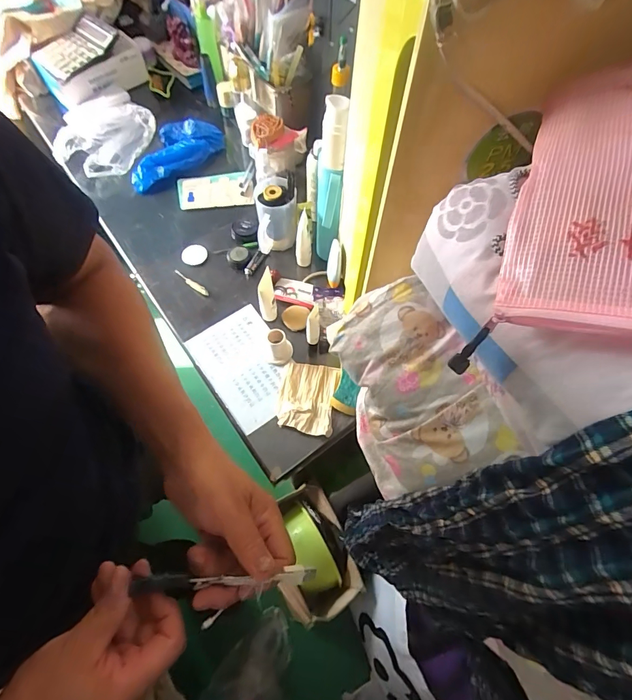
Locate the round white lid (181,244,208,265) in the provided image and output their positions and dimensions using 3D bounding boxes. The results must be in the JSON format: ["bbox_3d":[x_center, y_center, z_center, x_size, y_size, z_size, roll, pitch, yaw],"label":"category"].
[{"bbox_3d":[-0.244,-0.192,0.794,0.050,0.006,0.048,1,63,-2],"label":"round white lid"}]

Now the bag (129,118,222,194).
[{"bbox_3d":[-0.326,-0.446,0.898,0.118,0.043,0.233,34,67,14],"label":"bag"}]

